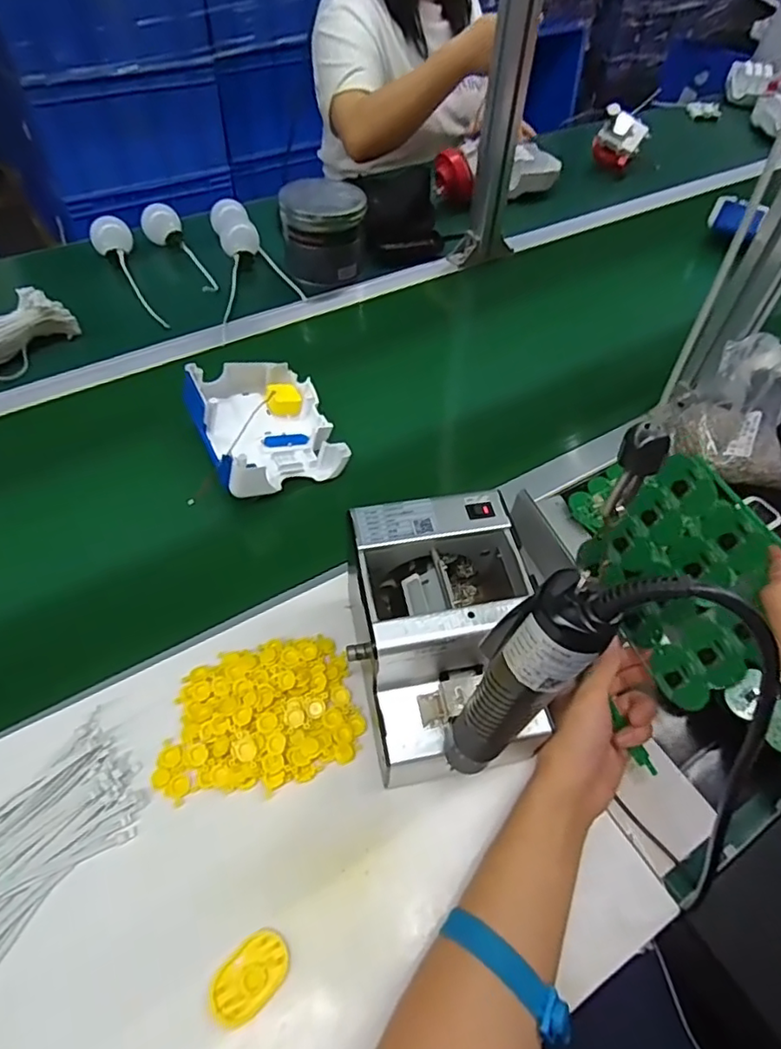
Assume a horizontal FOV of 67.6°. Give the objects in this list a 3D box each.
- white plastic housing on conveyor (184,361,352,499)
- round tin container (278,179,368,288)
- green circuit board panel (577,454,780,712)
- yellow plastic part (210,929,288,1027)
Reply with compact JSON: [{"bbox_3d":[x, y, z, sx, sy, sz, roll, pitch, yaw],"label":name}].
[{"bbox_3d":[-0.149,-0.128,0.689,0.155,0.070,0.195,-21,55,-18],"label":"white plastic housing on conveyor"},{"bbox_3d":[-0.101,-0.447,0.899,0.126,0.112,0.098,-6,57,-7],"label":"round tin container"},{"bbox_3d":[0.226,0.043,0.448,0.008,0.139,0.149,-1,48,-36],"label":"green circuit board panel"},{"bbox_3d":[-0.096,0.307,0.398,0.037,0.004,0.055,37,58,24],"label":"yellow plastic part"}]

